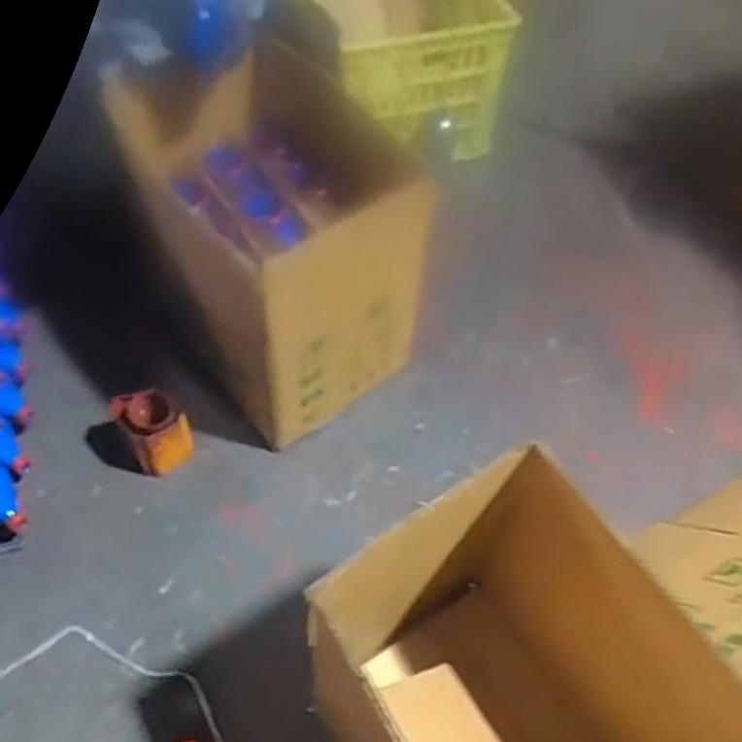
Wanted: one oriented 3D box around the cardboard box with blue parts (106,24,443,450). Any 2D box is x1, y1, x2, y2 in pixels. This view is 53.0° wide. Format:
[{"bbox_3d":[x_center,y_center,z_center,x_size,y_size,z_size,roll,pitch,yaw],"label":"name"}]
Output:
[{"bbox_3d":[-0.156,-0.219,1.169,0.333,0.408,0.488,-28,61,-22],"label":"cardboard box with blue parts"}]

